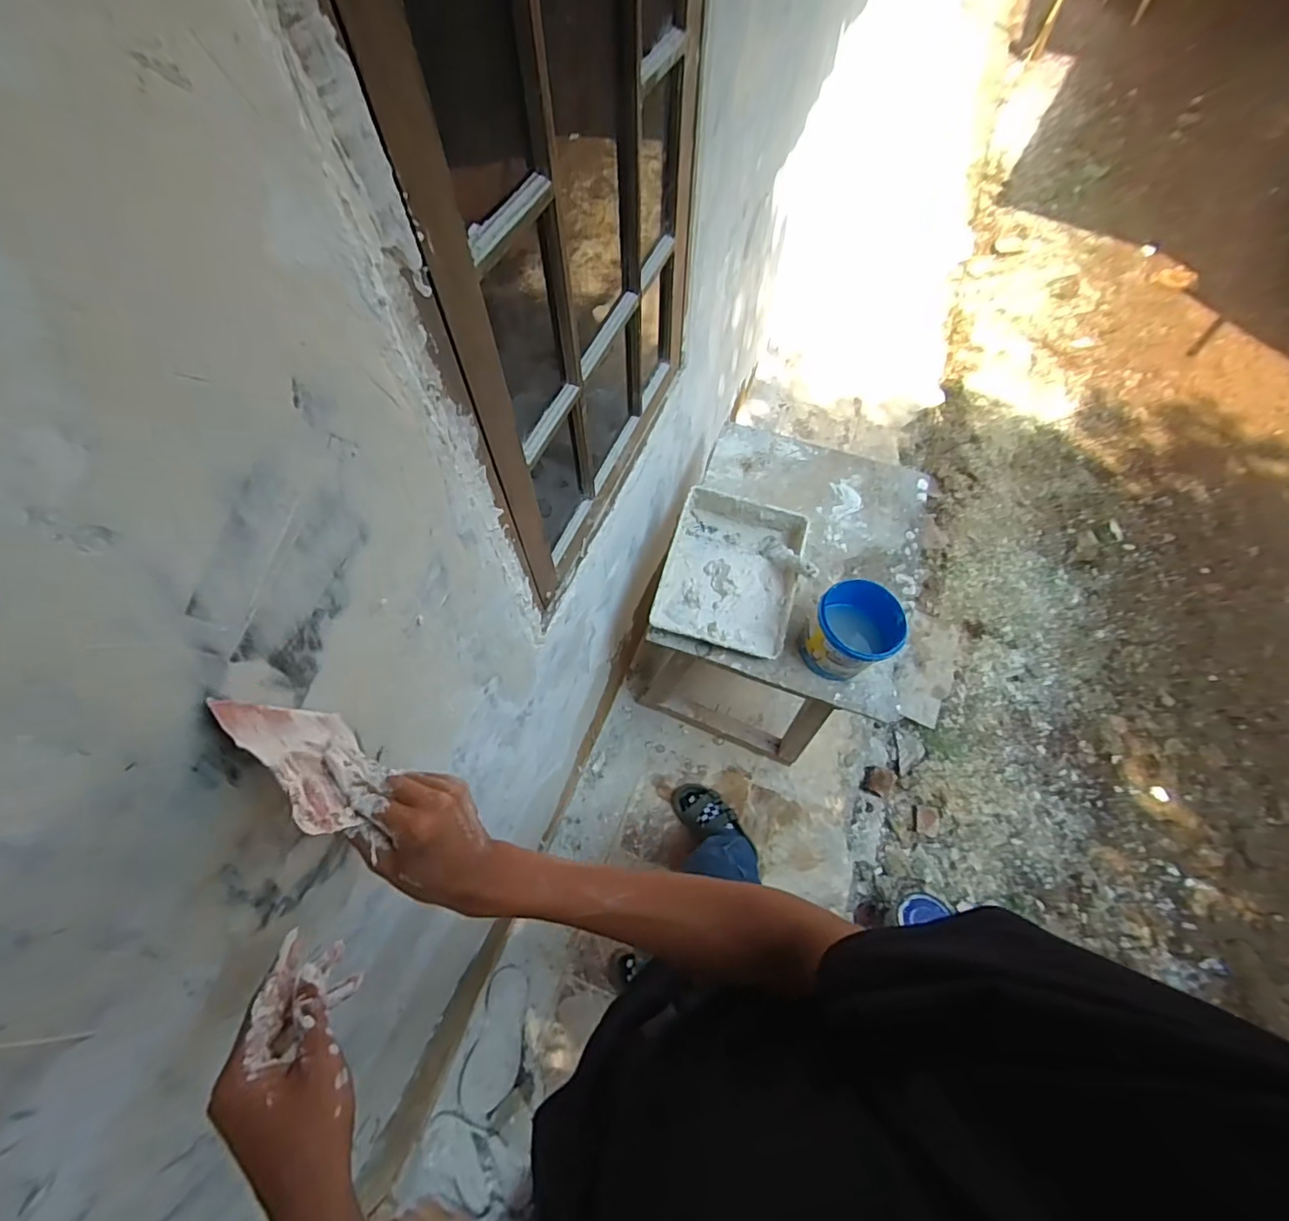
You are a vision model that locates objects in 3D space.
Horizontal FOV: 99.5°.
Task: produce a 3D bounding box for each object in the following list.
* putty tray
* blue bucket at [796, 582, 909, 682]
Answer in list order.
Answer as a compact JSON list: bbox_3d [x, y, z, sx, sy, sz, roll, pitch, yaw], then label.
[{"bbox_3d":[0.190,-0.076,1.208,0.278,0.096,0.352,15,63,8],"label":"putty tray"},{"bbox_3d":[0.413,0.048,1.095,0.159,0.165,0.162,0,62,0],"label":"blue bucket"}]

